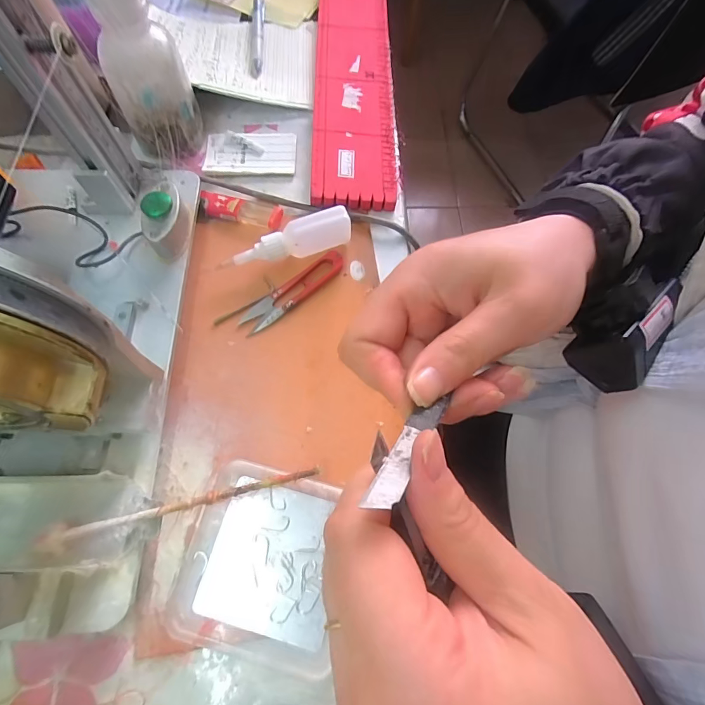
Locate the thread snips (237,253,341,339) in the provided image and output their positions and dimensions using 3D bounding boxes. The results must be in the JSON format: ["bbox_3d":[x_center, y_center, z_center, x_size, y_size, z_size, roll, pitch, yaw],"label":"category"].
[{"bbox_3d":[-0.050,-0.052,0.322,0.099,0.010,0.022,-38,75,-15],"label":"thread snips"}]

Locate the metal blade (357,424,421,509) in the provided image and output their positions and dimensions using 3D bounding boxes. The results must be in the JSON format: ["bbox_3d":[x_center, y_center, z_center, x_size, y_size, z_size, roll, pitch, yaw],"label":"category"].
[{"bbox_3d":[0.014,0.034,0.118,0.009,0.004,0.038,29,29,8],"label":"metal blade"}]

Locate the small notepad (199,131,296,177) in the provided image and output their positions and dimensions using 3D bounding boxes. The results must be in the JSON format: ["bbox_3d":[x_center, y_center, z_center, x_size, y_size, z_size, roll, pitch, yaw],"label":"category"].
[{"bbox_3d":[-0.100,-0.196,0.380,0.086,0.008,0.053,-2,69,-3],"label":"small notepad"}]

